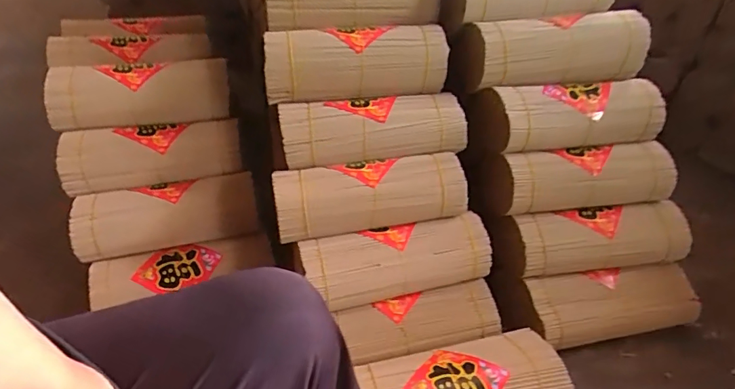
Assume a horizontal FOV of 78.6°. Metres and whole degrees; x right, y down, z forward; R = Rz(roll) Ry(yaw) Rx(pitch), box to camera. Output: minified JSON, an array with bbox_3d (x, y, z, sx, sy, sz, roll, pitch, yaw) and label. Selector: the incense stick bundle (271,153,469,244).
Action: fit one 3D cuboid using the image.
[{"bbox_3d":[0.003,-0.002,0.761,0.318,0.083,0.099,-9,36,-13],"label":"incense stick bundle"}]

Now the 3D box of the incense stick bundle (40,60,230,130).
[{"bbox_3d":[-0.424,-0.189,0.849,0.306,0.088,0.105,-7,35,-10],"label":"incense stick bundle"}]

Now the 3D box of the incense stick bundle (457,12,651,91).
[{"bbox_3d":[0.352,-0.272,0.859,0.385,0.109,0.093,-10,36,-14],"label":"incense stick bundle"}]

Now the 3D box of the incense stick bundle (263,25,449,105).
[{"bbox_3d":[-0.022,-0.237,0.816,0.331,0.102,0.106,-8,36,-12],"label":"incense stick bundle"}]

